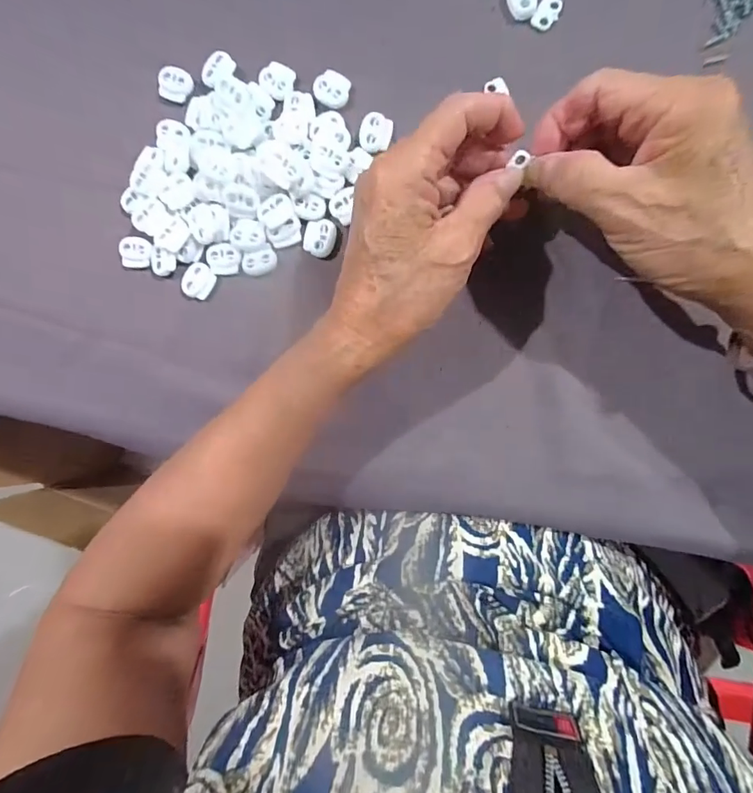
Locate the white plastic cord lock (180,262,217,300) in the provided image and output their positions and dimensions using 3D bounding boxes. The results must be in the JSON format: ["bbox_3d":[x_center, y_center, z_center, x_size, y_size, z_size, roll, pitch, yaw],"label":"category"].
[{"bbox_3d":[-0.114,-0.073,0.286,0.018,0.006,0.021,38,95,5],"label":"white plastic cord lock"}]

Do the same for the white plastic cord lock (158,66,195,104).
[{"bbox_3d":[-0.127,-0.196,0.284,0.019,0.008,0.020,28,94,5],"label":"white plastic cord lock"}]

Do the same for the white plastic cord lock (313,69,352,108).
[{"bbox_3d":[-0.027,-0.185,0.272,0.021,0.004,0.020,34,95,5],"label":"white plastic cord lock"}]

